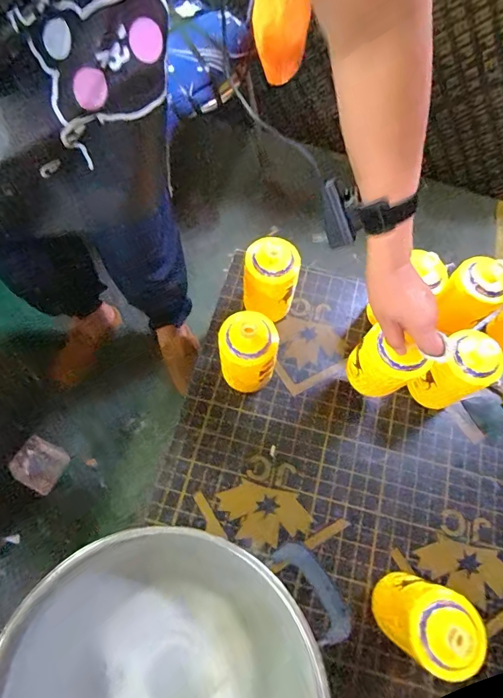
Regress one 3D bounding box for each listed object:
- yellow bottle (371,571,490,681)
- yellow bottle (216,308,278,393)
[{"bbox_3d":[0.213,0.346,0.520,0.096,0.180,0.090,12,68,4],"label":"yellow bottle"},{"bbox_3d":[-0.005,0.013,0.641,0.088,0.206,0.075,-7,68,-4],"label":"yellow bottle"}]

